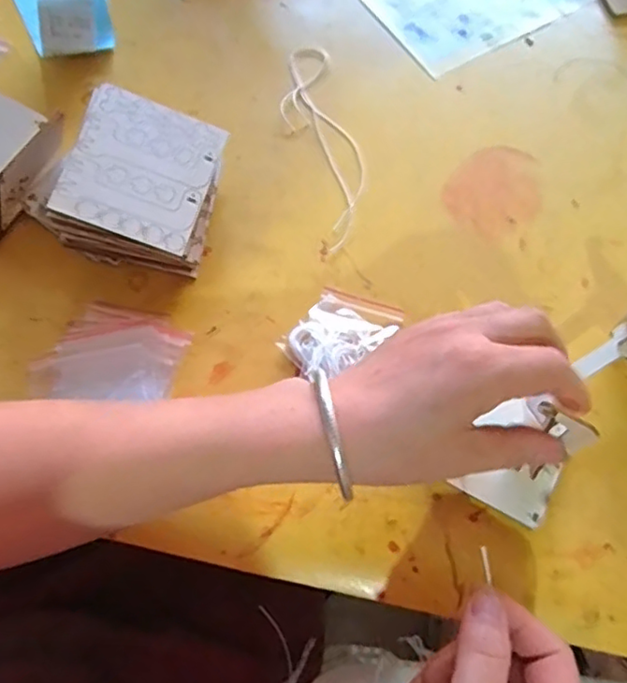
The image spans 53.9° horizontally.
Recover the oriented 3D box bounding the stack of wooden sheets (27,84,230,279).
[{"bbox_3d":[-0.125,-0.107,0.429,0.110,0.074,0.102,13,69,6],"label":"stack of wooden sheets"}]

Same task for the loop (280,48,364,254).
[{"bbox_3d":[0.008,-0.159,0.489,0.051,0.004,0.195,-13,68,-4],"label":"loop"}]

